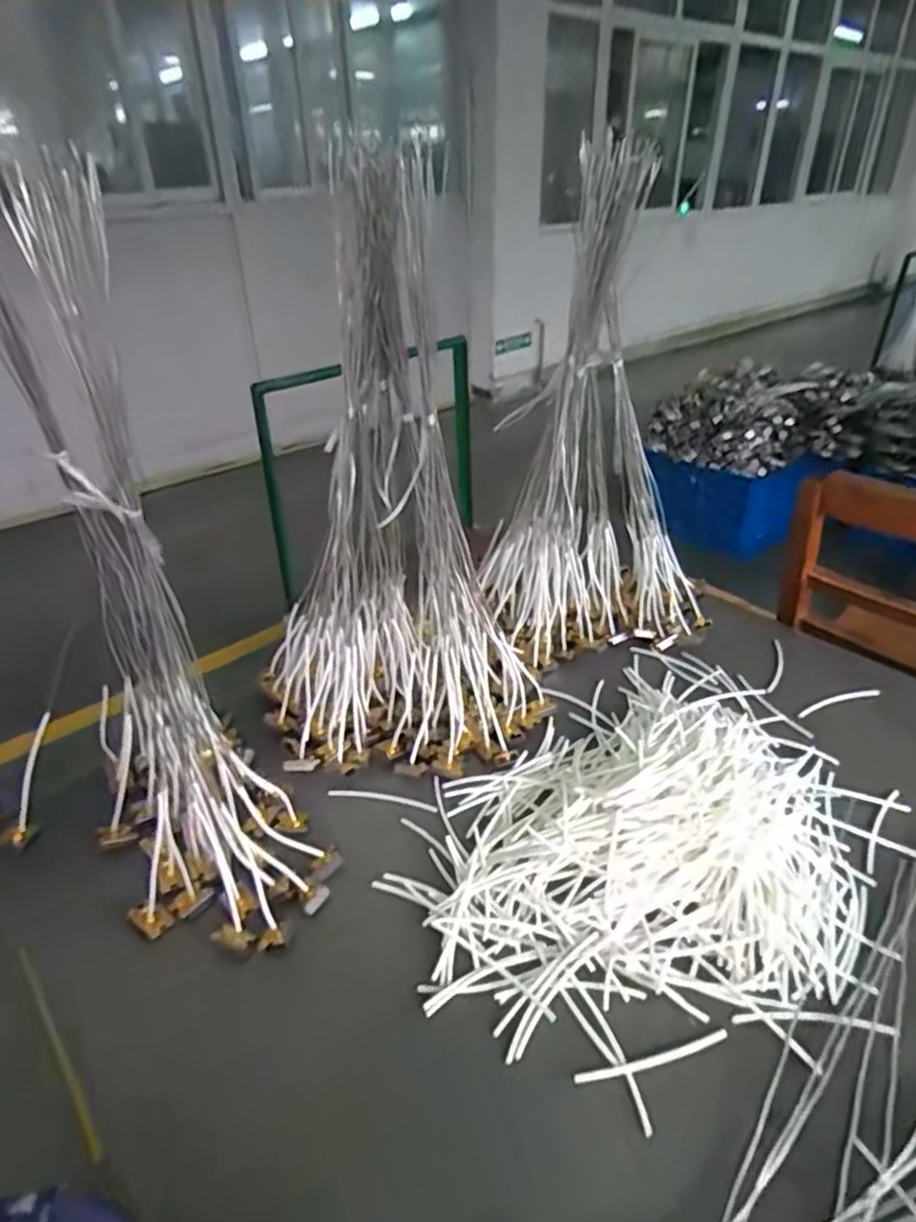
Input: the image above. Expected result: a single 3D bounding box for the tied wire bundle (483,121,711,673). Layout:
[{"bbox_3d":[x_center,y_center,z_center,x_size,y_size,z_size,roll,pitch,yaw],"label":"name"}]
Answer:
[{"bbox_3d":[0.188,-0.207,0.886,0.272,0.527,0.185,-12,34,-15],"label":"tied wire bundle"}]

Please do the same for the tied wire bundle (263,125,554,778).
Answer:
[{"bbox_3d":[-0.071,-0.103,0.705,0.298,0.578,0.199,-13,35,-16],"label":"tied wire bundle"}]

